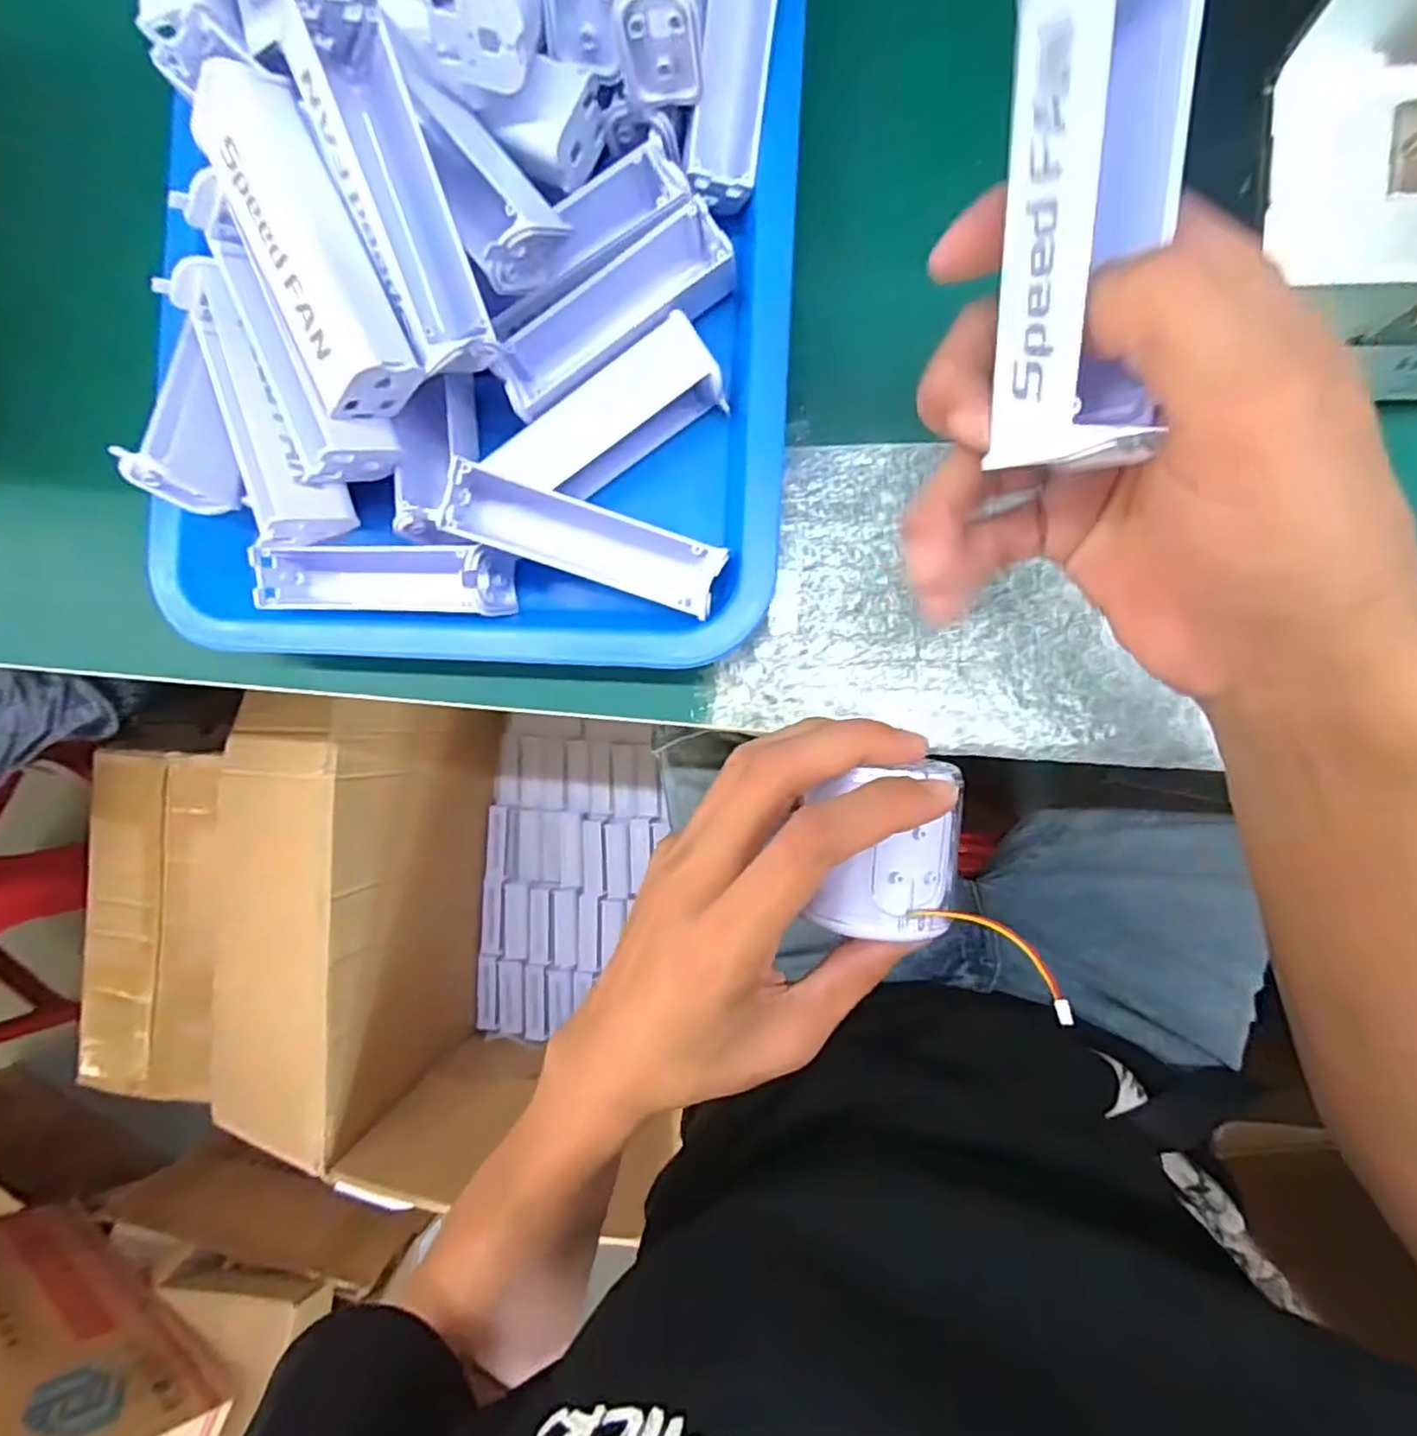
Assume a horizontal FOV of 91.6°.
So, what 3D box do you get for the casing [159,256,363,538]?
[{"bbox_3d":[-0.170,-0.118,0.262,0.030,0.027,0.100,-21,86,8],"label":"casing"}]

